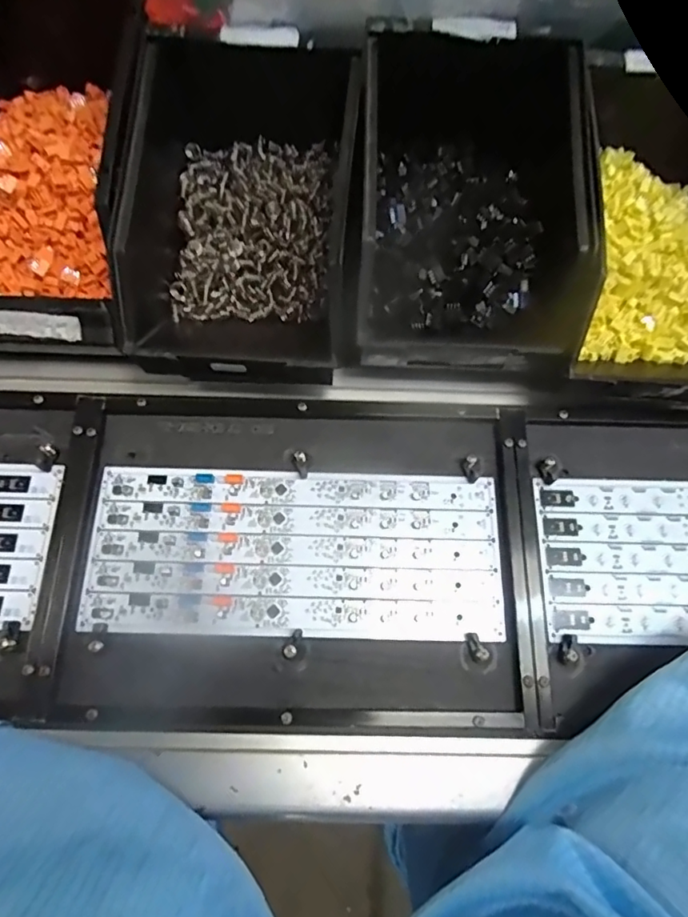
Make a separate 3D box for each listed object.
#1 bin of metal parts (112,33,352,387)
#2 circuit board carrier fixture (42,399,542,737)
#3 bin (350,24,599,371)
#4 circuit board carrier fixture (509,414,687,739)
[{"bbox_3d":[-0.074,-0.172,0.389,0.163,0.138,0.222,0,66,-1],"label":"bin of metal parts"},{"bbox_3d":[-0.037,0.071,0.375,0.317,0.011,0.222,2,71,0],"label":"circuit board carrier fixture"},{"bbox_3d":[0.088,-0.194,0.383,0.159,0.104,0.243,4,66,1],"label":"bin"},{"bbox_3d":[0.287,0.074,0.377,0.314,0.012,0.221,2,71,0],"label":"circuit board carrier fixture"}]

